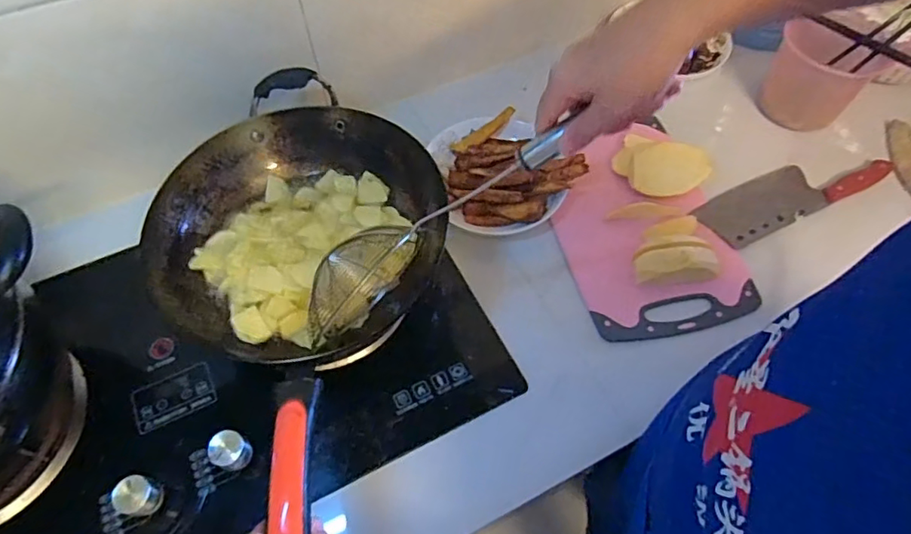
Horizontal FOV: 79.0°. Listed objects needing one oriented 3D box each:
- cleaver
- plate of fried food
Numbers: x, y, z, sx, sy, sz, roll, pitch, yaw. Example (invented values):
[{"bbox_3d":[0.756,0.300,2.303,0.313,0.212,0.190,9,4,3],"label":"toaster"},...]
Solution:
[{"bbox_3d":[0.463,-0.104,0.756,0.277,0.026,0.078,-21,61,-12],"label":"cleaver"},{"bbox_3d":[0.072,-0.139,0.770,0.185,0.055,0.192,0,59,0],"label":"plate of fried food"}]

